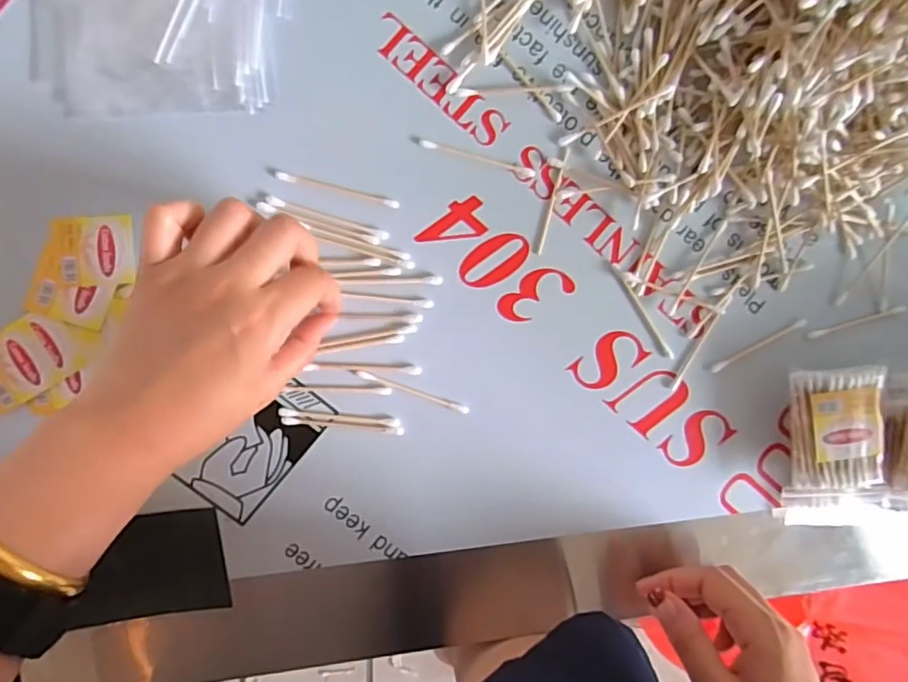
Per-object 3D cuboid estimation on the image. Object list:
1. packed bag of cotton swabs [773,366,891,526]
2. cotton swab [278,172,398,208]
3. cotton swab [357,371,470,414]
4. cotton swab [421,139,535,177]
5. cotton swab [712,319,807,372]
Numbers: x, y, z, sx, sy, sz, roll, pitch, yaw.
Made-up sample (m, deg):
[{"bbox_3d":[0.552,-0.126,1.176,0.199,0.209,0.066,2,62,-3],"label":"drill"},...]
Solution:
[{"bbox_3d":[0.247,0.071,0.383,0.067,0.042,0.110,-3,95,-7],"label":"packed bag of cotton swabs"},{"bbox_3d":[-0.068,-0.089,0.348,0.072,0.004,0.005,12,93,-8],"label":"cotton swab"},{"bbox_3d":[-0.024,0.032,0.360,0.071,0.004,0.005,20,92,-8],"label":"cotton swab"},{"bbox_3d":[0.015,-0.111,0.358,0.071,0.004,0.005,13,93,-8],"label":"cotton swab"},{"bbox_3d":[0.200,0.003,0.385,0.071,0.005,0.006,-26,97,-4],"label":"cotton swab"}]

